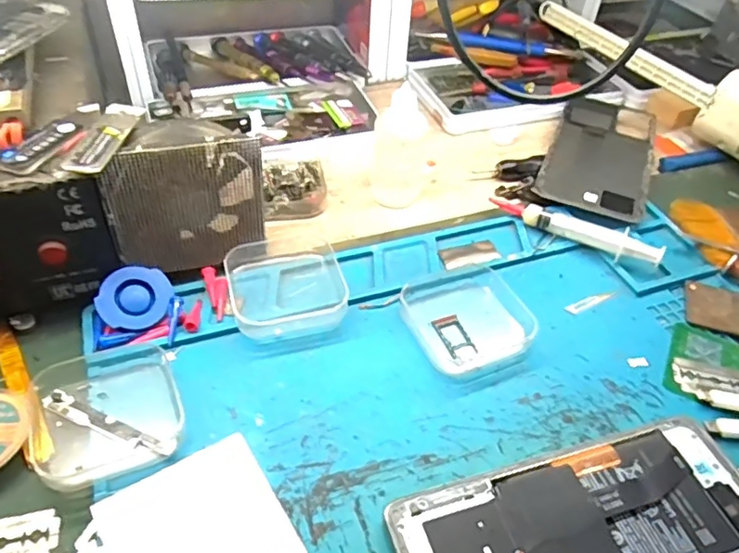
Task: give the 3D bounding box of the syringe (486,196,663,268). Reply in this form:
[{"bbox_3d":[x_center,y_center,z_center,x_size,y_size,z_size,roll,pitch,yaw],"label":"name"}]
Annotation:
[{"bbox_3d":[0.134,-0.031,0.383,0.110,0.018,0.013,26,49,19],"label":"syringe"}]

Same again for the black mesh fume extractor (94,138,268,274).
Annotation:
[{"bbox_3d":[-0.097,-0.035,0.318,0.080,0.080,0.016,-12,49,-17],"label":"black mesh fume extractor"}]

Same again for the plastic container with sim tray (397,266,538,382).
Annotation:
[{"bbox_3d":[0.054,0.020,0.328,0.061,0.014,0.069,-14,49,-18],"label":"plastic container with sim tray"}]

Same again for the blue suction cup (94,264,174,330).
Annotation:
[{"bbox_3d":[-0.124,0.011,0.311,0.035,0.006,0.035,18,65,-20],"label":"blue suction cup"}]

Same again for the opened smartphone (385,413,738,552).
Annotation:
[{"bbox_3d":[0.093,0.106,0.247,0.163,0.011,0.073,-14,49,-17],"label":"opened smartphone"}]

